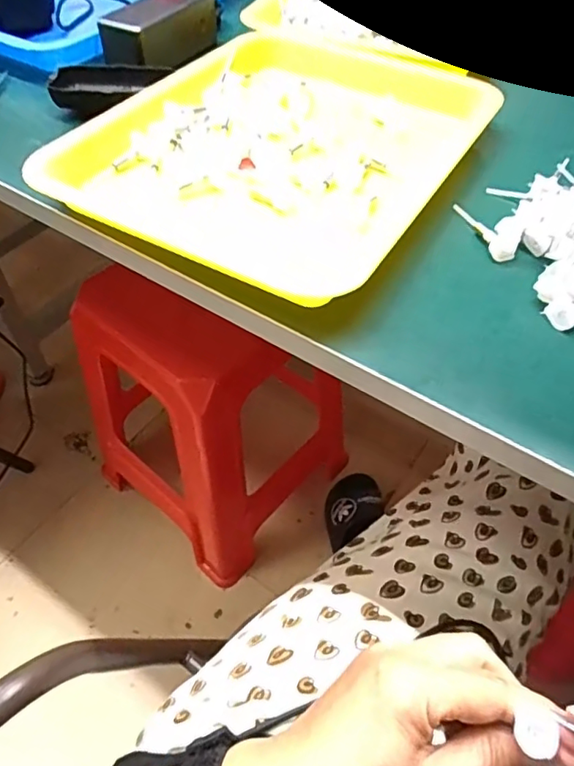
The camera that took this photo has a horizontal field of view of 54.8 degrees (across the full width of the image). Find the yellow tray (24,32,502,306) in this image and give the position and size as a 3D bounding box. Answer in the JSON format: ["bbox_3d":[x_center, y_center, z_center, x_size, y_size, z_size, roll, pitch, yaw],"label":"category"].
[{"bbox_3d":[0.002,-0.195,0.436,0.242,0.028,0.307,27,56,19],"label":"yellow tray"}]

